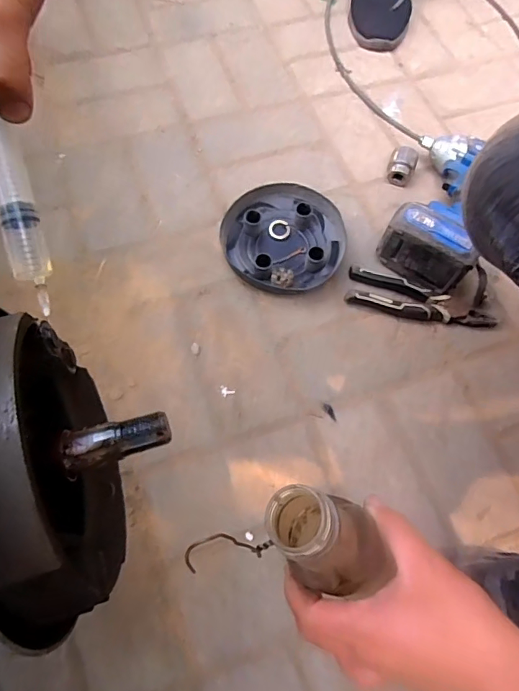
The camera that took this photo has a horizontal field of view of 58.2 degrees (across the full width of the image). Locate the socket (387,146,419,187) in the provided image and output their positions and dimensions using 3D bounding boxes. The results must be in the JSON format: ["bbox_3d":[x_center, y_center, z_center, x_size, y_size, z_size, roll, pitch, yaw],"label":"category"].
[{"bbox_3d":[0.211,-0.267,0.694,0.039,0.041,0.042,23,67,7],"label":"socket"}]

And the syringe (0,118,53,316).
[{"bbox_3d":[-0.140,-0.088,0.260,0.020,0.015,0.137,-16,97,-10],"label":"syringe"}]

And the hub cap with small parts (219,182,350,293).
[{"bbox_3d":[0.031,-0.144,0.636,0.161,0.035,0.161,1,66,-3],"label":"hub cap with small parts"}]

